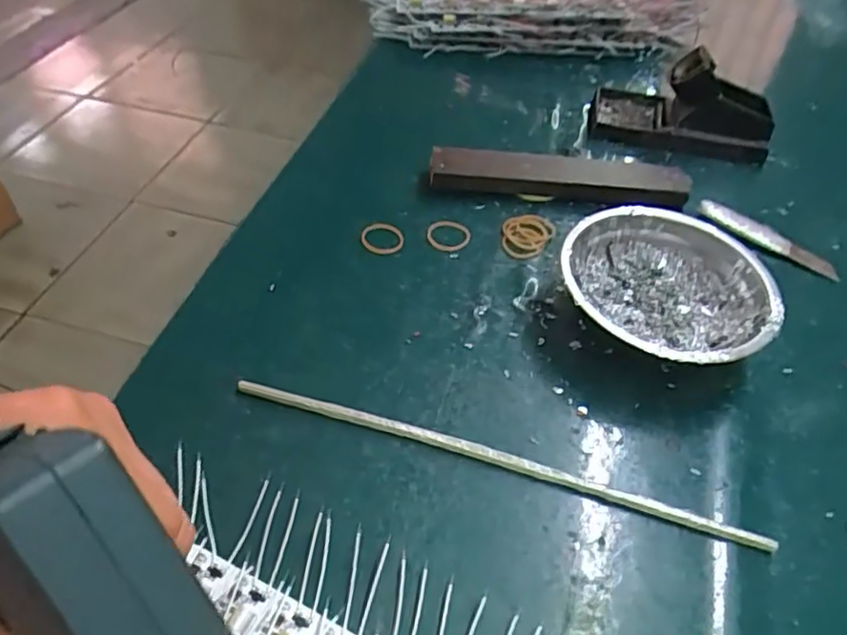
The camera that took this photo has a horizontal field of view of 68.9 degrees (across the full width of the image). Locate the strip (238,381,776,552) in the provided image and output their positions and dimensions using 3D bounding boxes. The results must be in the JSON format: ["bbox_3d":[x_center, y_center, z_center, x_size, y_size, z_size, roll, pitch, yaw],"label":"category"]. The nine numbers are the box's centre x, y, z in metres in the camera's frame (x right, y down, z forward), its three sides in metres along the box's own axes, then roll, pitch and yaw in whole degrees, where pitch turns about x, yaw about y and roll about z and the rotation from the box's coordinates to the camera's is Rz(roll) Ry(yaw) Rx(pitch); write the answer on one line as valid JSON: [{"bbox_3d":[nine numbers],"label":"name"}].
[{"bbox_3d":[0.034,0.073,0.321,0.278,0.005,0.010,15,49,9],"label":"strip"}]

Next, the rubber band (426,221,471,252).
[{"bbox_3d":[0.018,-0.059,0.441,0.030,0.004,0.026,8,57,1],"label":"rubber band"}]

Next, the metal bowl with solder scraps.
[{"bbox_3d":[0.149,-0.015,0.387,0.123,0.040,0.131,2,48,-2],"label":"metal bowl with solder scraps"}]

